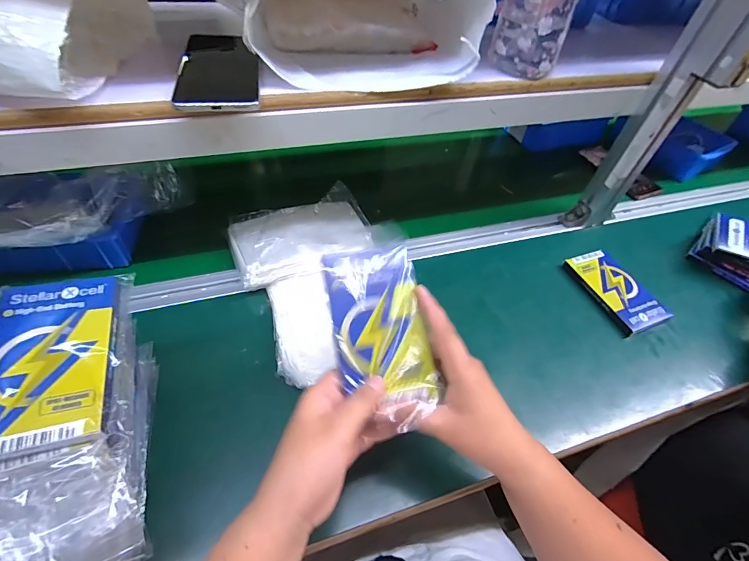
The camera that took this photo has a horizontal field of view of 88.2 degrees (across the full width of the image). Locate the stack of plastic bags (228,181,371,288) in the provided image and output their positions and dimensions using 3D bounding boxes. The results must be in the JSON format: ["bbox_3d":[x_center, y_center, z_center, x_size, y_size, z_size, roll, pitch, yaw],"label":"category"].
[{"bbox_3d":[-0.102,-0.068,0.546,0.194,0.033,0.124,-20,55,-21],"label":"stack of plastic bags"}]

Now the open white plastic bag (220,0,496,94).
[{"bbox_3d":[-0.032,-0.327,0.426,0.248,0.129,0.241,-6,51,-11],"label":"open white plastic bag"}]

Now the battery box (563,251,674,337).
[{"bbox_3d":[0.346,0.014,0.558,0.082,0.021,0.134,-16,53,-19],"label":"battery box"}]

